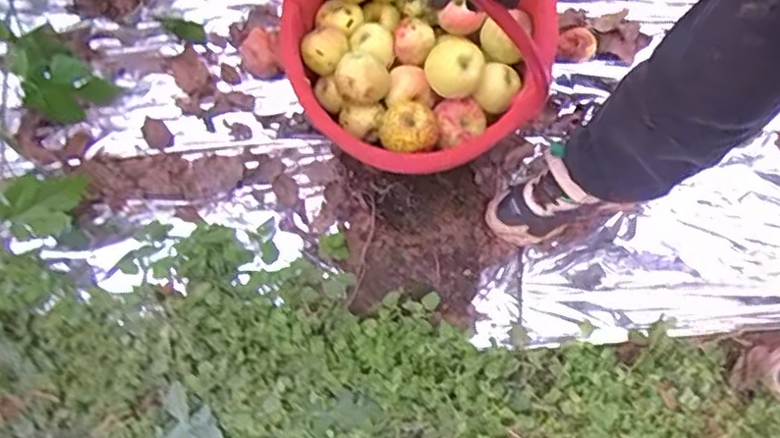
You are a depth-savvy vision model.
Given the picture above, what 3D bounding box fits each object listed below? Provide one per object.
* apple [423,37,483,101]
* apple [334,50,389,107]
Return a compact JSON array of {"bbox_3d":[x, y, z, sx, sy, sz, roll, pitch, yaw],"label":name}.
[{"bbox_3d":[0.090,-0.208,0.911,0.077,0.067,0.069,12,73,5],"label":"apple"},{"bbox_3d":[-0.041,-0.197,0.911,0.074,0.062,0.068,-1,72,2],"label":"apple"}]

